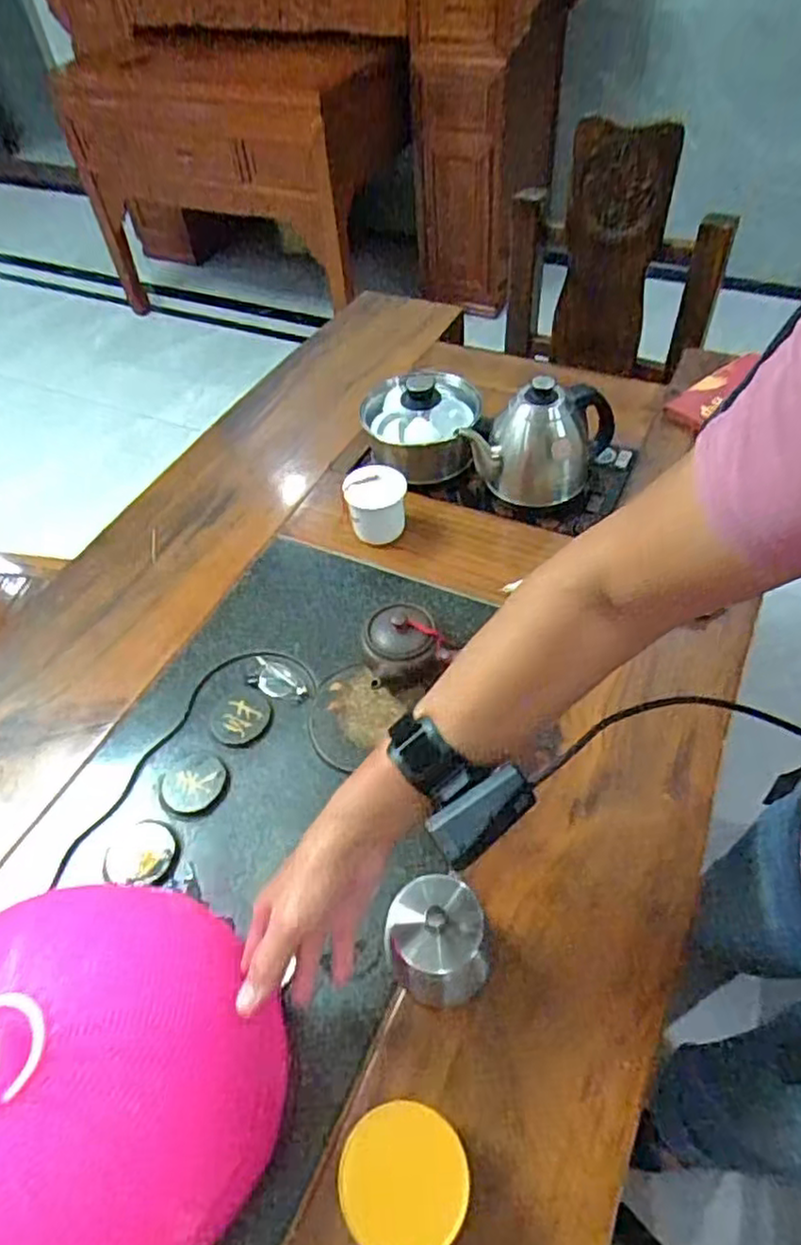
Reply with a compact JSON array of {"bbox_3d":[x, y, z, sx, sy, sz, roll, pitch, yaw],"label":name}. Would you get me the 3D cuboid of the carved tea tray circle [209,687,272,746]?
[{"bbox_3d":[-0.180,0.104,0.781,0.069,0.008,0.069,-2,51,3],"label":"carved tea tray circle"}]

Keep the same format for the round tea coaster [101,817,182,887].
[{"bbox_3d":[-0.254,0.224,0.682,0.068,0.004,0.061,-2,51,3],"label":"round tea coaster"}]

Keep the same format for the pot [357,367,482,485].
[{"bbox_3d":[0.024,-0.269,0.984,0.159,0.121,0.163,-2,51,3],"label":"pot"}]

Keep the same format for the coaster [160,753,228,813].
[{"bbox_3d":[-0.217,0.168,0.733,0.064,0.006,0.066,-2,51,3],"label":"coaster"}]

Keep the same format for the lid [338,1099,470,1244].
[{"bbox_3d":[0.002,0.360,0.451,0.080,0.010,0.081,-2,51,3],"label":"lid"}]

